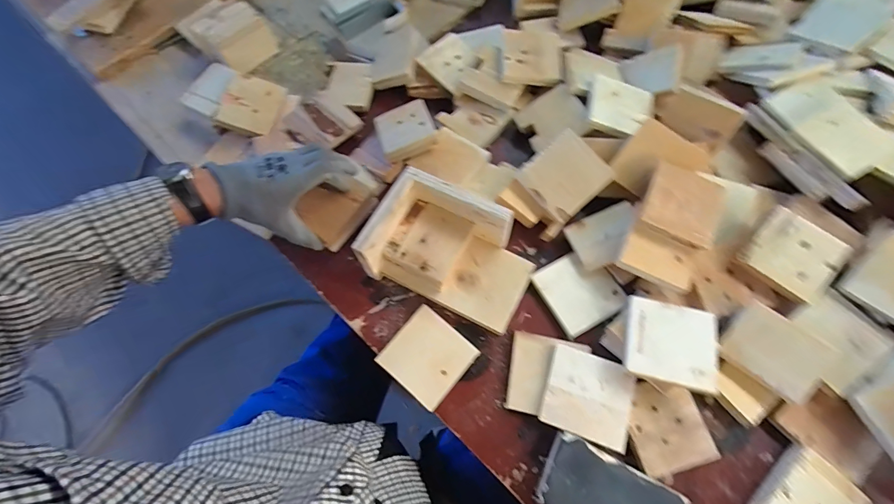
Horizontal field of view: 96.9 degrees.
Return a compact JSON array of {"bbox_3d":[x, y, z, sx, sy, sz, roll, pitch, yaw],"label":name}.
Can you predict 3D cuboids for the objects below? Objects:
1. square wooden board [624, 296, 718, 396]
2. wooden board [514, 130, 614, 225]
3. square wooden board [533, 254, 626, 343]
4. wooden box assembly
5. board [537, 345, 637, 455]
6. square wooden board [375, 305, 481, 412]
[{"bbox_3d":[0.249,0.101,0.440,0.091,0.015,0.089,14,70,5],"label":"square wooden board"},{"bbox_3d":[0.156,-0.099,0.522,0.097,0.013,0.091,-39,81,-3],"label":"wooden board"},{"bbox_3d":[0.170,0.049,0.511,0.091,0.010,0.093,-27,71,-10],"label":"square wooden board"},{"bbox_3d":[0.008,-0.002,0.491,0.197,0.081,0.122,23,71,9],"label":"wooden box assembly"},{"bbox_3d":[0.161,0.163,0.449,0.092,0.018,0.089,20,70,8],"label":"board"},{"bbox_3d":[-0.023,0.127,0.484,0.092,0.013,0.090,38,74,14],"label":"square wooden board"}]

